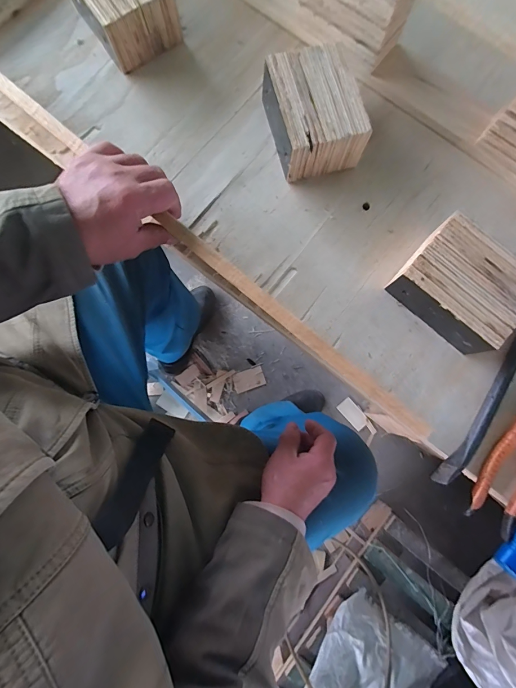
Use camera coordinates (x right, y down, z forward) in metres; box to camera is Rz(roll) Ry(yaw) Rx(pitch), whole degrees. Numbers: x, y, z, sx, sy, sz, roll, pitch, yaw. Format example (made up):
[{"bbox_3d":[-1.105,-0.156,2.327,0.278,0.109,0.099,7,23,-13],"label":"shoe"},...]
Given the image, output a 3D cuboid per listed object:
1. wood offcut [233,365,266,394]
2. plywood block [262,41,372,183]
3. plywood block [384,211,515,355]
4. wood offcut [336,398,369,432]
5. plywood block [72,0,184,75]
[{"bbox_3d":[-0.028,0.108,1.056,0.093,0.005,0.060,-20,83,-4],"label":"wood offcut"},{"bbox_3d":[0.065,-0.273,0.417,0.094,0.065,0.124,-12,80,-4],"label":"plywood block"},{"bbox_3d":[0.221,-0.061,0.386,0.124,0.062,0.100,43,81,6],"label":"plywood block"},{"bbox_3d":[0.284,0.210,1.042,0.053,0.011,0.095,-41,85,-6],"label":"wood offcut"},{"bbox_3d":[-0.174,-0.434,0.437,0.098,0.062,0.139,-33,82,-7],"label":"plywood block"}]

